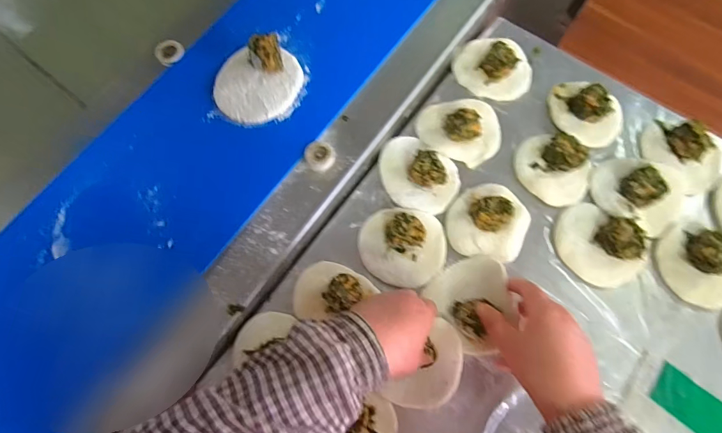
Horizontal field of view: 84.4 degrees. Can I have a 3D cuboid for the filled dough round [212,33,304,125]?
[{"bbox_3d":[-0.117,-0.153,0.443,0.096,0.045,0.091,0,75,-2],"label":"filled dough round"}]

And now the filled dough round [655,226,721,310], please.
[{"bbox_3d":[0.379,0.053,0.431,0.093,0.030,0.083,6,75,0],"label":"filled dough round"}]

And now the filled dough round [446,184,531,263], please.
[{"bbox_3d":[0.147,0.003,0.447,0.086,0.026,0.090,0,73,-1],"label":"filled dough round"}]

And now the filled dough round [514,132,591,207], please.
[{"bbox_3d":[0.227,-0.057,0.466,0.089,0.025,0.074,43,77,11],"label":"filled dough round"}]

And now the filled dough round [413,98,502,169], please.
[{"bbox_3d":[0.123,-0.114,0.477,0.100,0.031,0.084,23,74,6],"label":"filled dough round"}]

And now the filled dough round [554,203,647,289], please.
[{"bbox_3d":[0.267,0.029,0.439,0.081,0.025,0.097,-24,77,-7],"label":"filled dough round"}]

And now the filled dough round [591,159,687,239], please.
[{"bbox_3d":[0.324,-0.034,0.456,0.097,0.026,0.090,0,75,-2],"label":"filled dough round"}]

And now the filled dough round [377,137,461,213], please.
[{"bbox_3d":[0.065,-0.051,0.461,0.100,0.029,0.078,36,76,10],"label":"filled dough round"}]

